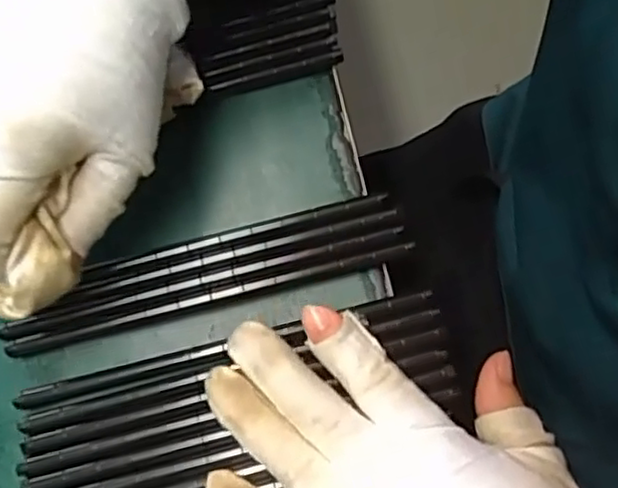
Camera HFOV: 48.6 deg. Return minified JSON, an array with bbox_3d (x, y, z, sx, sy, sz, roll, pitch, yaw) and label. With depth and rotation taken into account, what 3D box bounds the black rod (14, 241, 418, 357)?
[{"bbox_3d":[-0.041,0.023,0.285,0.171,0.008,0.006,-14,72,-1],"label":"black rod"}]

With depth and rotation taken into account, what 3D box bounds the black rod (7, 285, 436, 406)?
[{"bbox_3d":[-0.036,0.042,0.279,0.173,0.009,0.007,-14,72,-1],"label":"black rod"}]

